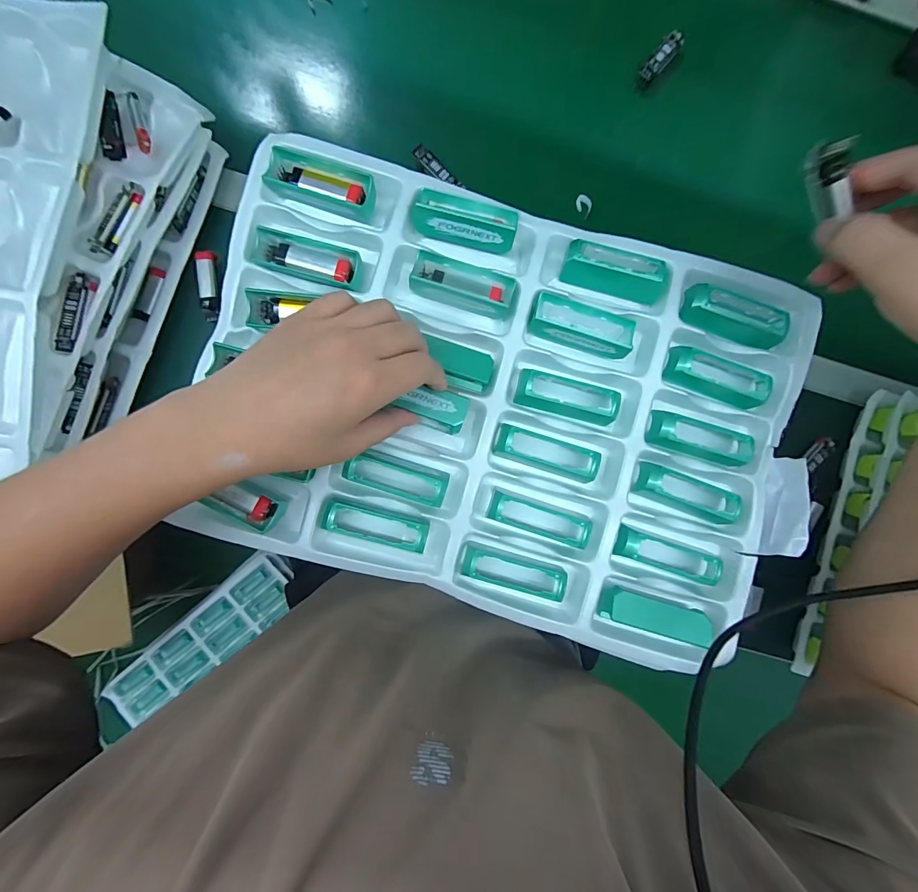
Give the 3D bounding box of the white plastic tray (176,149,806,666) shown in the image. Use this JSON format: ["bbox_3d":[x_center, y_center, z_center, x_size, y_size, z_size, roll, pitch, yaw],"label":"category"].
[{"bbox_3d":[0.035,-0.029,0.316,0.456,0.035,0.304,16,87,0],"label":"white plastic tray"}]

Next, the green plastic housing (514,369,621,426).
[{"bbox_3d":[0.085,-0.039,0.311,0.077,0.016,0.030,15,89,-3],"label":"green plastic housing"}]

